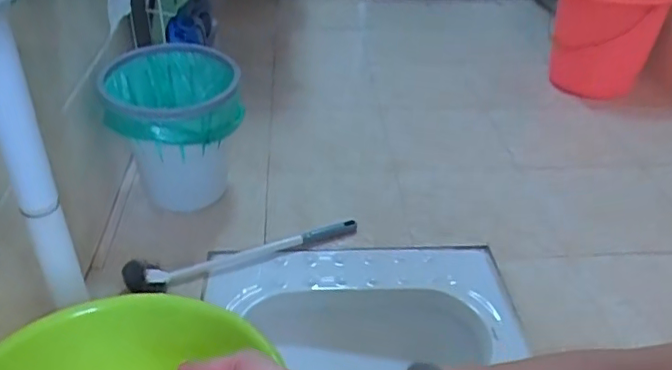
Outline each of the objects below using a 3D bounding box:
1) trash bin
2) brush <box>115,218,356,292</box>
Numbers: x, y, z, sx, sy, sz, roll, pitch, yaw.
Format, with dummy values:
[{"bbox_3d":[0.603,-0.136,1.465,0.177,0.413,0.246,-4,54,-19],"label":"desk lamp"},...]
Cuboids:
[{"bbox_3d":[-0.319,-0.095,1.173,0.254,0.288,0.243,-8,37,-16],"label":"trash bin"},{"bbox_3d":[-0.162,0.119,1.084,0.450,0.064,0.054,-15,39,-24],"label":"brush"}]

